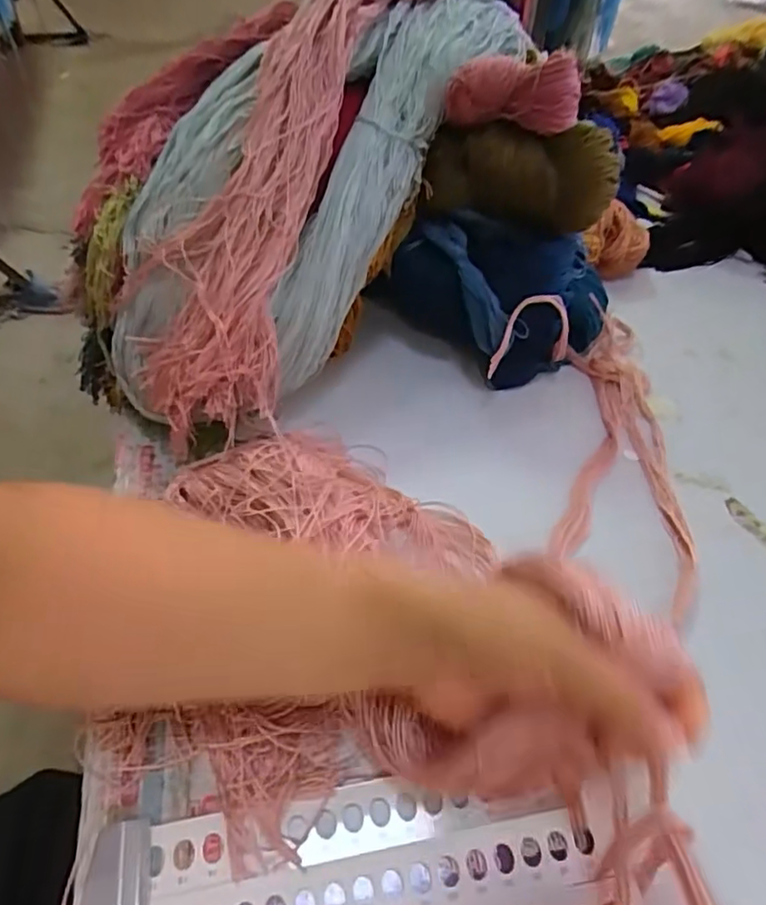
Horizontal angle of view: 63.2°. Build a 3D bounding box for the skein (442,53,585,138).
[{"bbox_3d":[0.094,-0.258,0.442,0.092,0.049,0.031,12,50,7],"label":"skein"}]

